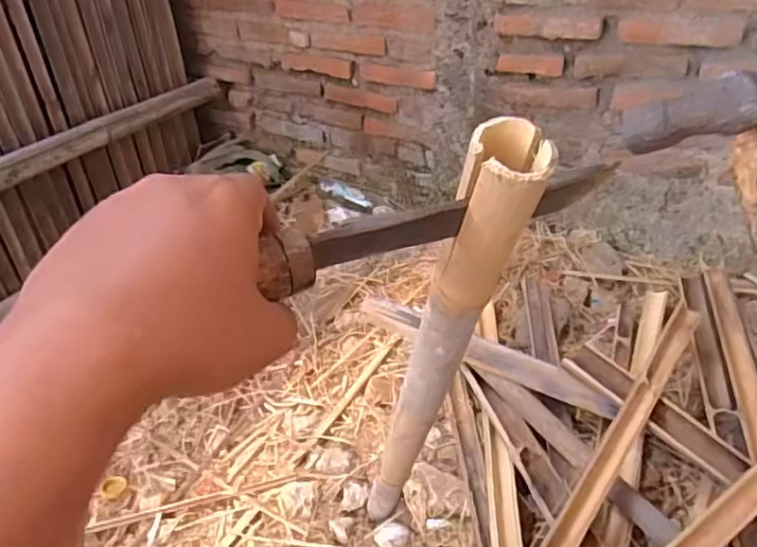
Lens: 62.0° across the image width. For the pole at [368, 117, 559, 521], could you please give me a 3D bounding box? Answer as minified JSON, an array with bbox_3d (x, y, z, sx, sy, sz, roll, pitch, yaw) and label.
[{"bbox_3d":[0.037,0.121,0.583,0.040,0.653,0.040,-11,59,-13],"label":"pole"}]

